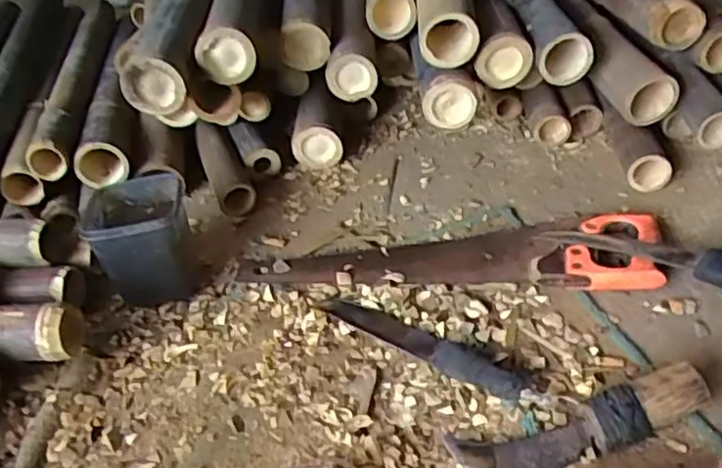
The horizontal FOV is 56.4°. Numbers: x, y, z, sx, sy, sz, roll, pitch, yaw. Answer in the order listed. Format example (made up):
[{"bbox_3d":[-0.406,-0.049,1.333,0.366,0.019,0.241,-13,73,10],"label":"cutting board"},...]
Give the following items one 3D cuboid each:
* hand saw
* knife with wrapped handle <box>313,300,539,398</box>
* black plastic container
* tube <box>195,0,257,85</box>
[{"bbox_3d":[0.101,0.021,0.830,0.499,0.035,0.120,-1,40,8],"label":"hand saw"},{"bbox_3d":[0.061,0.114,0.723,0.250,0.023,0.045,19,47,28],"label":"knife with wrapped handle"},{"bbox_3d":[-0.273,0.005,0.837,0.122,0.122,0.128,-13,40,-6],"label":"black plastic container"},{"bbox_3d":[-0.196,-0.394,1.061,0.075,0.073,0.573,-8,40,0],"label":"tube"}]

